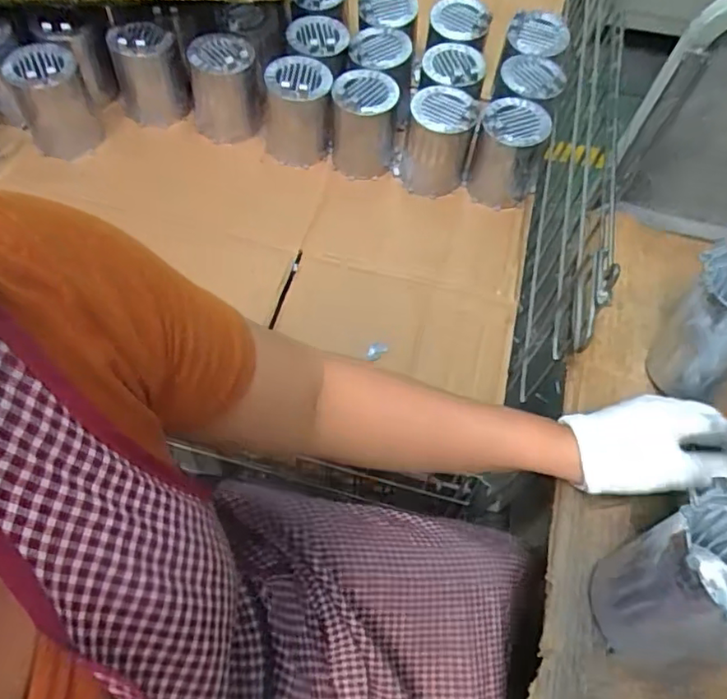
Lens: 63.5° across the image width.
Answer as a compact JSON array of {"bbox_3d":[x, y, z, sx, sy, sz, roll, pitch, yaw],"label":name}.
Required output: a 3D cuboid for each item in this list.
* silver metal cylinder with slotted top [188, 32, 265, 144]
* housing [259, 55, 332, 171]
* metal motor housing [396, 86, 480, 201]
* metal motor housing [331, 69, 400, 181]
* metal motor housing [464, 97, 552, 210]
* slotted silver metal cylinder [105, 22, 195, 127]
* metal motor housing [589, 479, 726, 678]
[{"bbox_3d":[-0.195,-0.362,0.834,0.097,0.123,0.114,-10,63,-9],"label":"silver metal cylinder with slotted top"},{"bbox_3d":[-0.092,-0.331,0.817,0.095,0.118,0.085,3,61,-2],"label":"housing"},{"bbox_3d":[0.099,-0.288,0.806,0.090,0.115,0.090,8,61,1],"label":"metal motor housing"},{"bbox_3d":[0.000,-0.313,0.818,0.085,0.116,0.087,6,61,0],"label":"metal motor housing"},{"bbox_3d":[0.197,-0.267,0.802,0.090,0.120,0.088,17,62,6],"label":"metal motor housing"},{"bbox_3d":[-0.302,-0.387,0.836,0.095,0.125,0.090,-19,64,-13],"label":"slotted silver metal cylinder"},{"bbox_3d":[0.224,0.151,0.383,0.111,0.111,0.084,-15,63,-11],"label":"metal motor housing"}]

